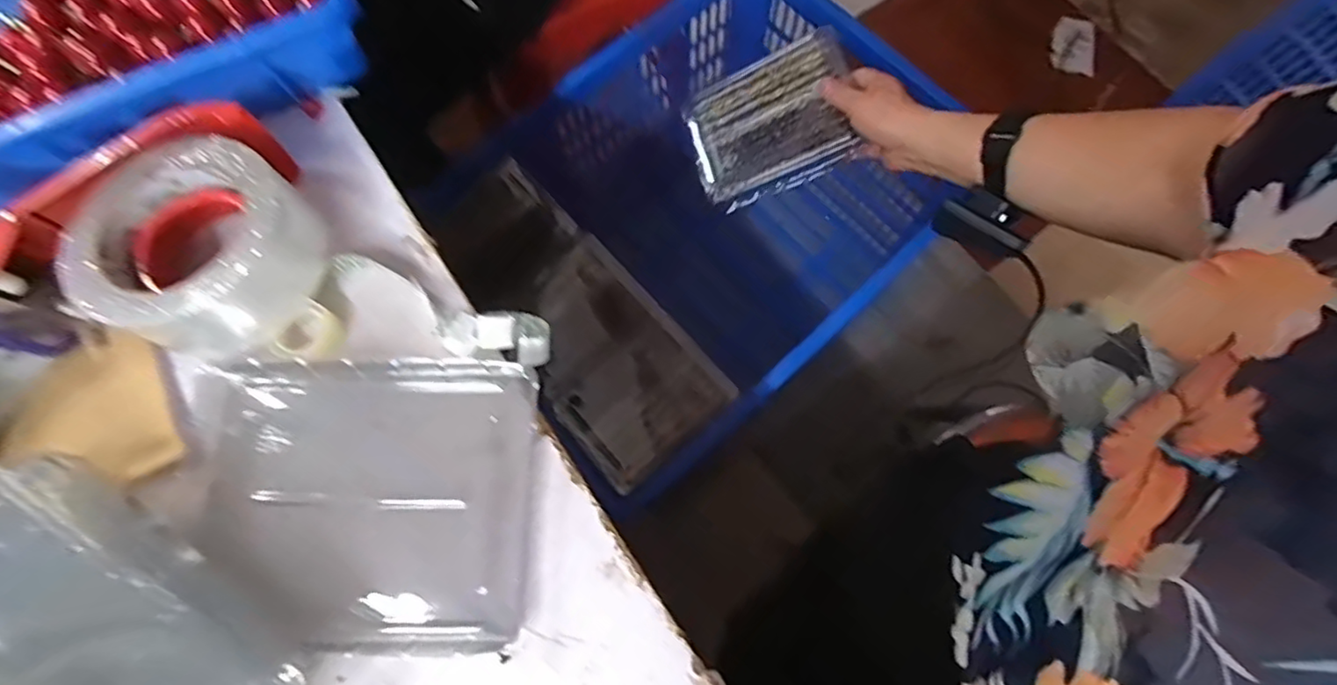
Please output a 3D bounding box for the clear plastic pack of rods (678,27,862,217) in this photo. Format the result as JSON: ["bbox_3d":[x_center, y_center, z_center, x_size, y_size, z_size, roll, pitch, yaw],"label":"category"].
[{"bbox_3d":[0.108,-0.230,0.636,0.179,0.030,0.149,-19,73,24],"label":"clear plastic pack of rods"}]

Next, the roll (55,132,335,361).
[{"bbox_3d":[-0.255,-0.053,0.328,0.114,0.051,0.103,-42,79,-12],"label":"roll"}]

